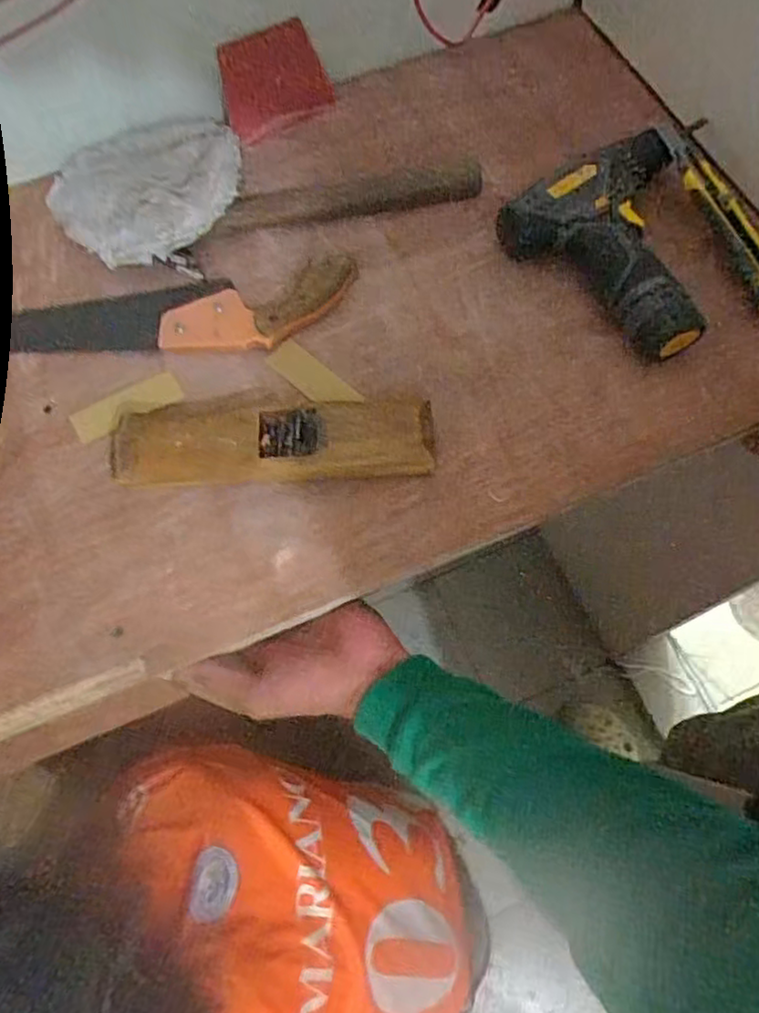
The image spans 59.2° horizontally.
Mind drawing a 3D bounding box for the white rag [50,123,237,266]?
[{"bbox_3d":[-0.206,-0.291,0.600,0.170,0.036,0.160,-36,72,-12],"label":"white rag"}]

